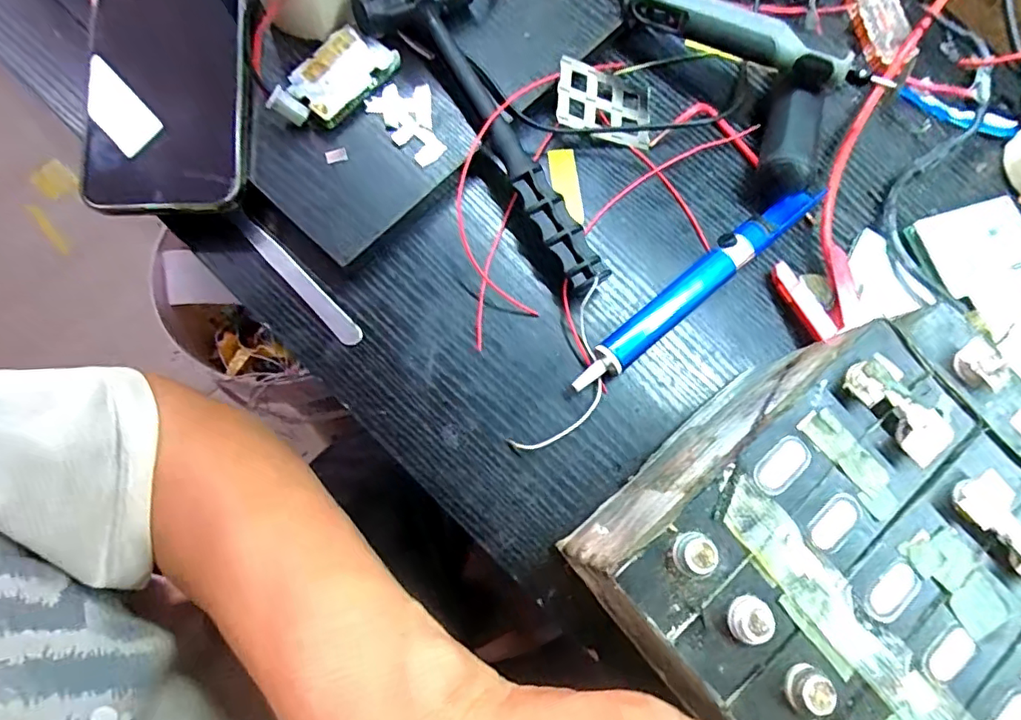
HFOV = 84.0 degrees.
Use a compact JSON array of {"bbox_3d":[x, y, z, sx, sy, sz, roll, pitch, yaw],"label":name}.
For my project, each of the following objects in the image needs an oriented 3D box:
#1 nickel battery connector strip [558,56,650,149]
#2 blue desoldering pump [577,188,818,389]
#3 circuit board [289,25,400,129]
[{"bbox_3d":[0.058,-0.157,0.346,0.063,0.011,0.045,8,79,-23],"label":"nickel battery connector strip"},{"bbox_3d":[0.107,-0.043,0.321,0.182,0.020,0.019,-38,77,-10],"label":"blue desoldering pump"},{"bbox_3d":[-0.095,-0.161,0.318,0.034,0.016,0.059,41,76,6],"label":"circuit board"}]

